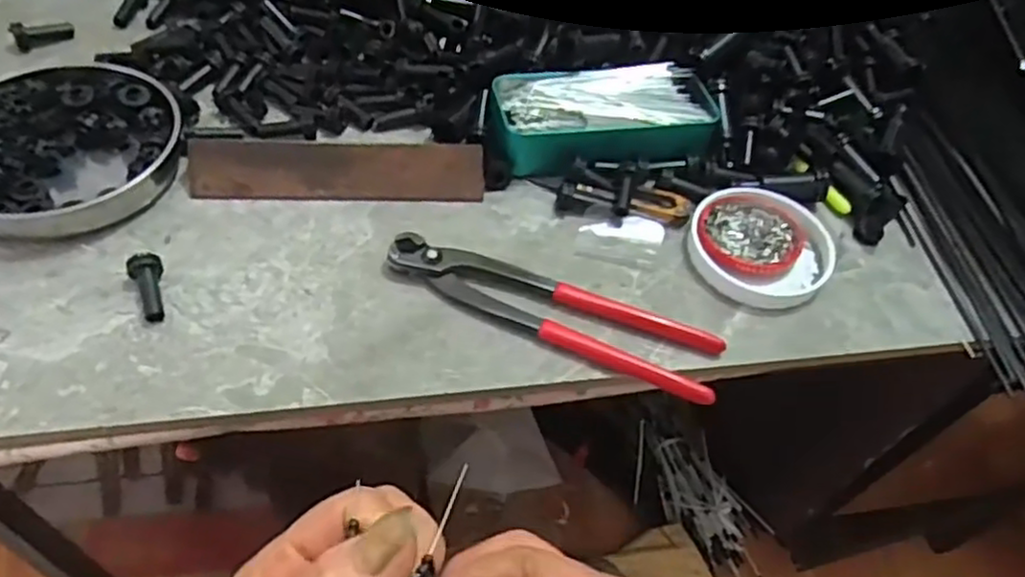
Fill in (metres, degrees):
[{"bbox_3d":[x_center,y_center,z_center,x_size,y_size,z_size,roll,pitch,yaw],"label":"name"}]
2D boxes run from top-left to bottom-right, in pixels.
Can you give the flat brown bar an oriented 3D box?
[{"bbox_3d":[-0.109,-0.074,0.452,0.179,0.035,0.004,0,9,-5],"label":"flat brown bar"}]

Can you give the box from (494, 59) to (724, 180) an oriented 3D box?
[{"bbox_3d":[0.064,-0.123,0.494,0.154,0.031,0.078,-7,53,-12],"label":"box"}]

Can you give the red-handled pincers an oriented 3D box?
[{"bbox_3d":[0.021,0.013,0.405,0.194,0.015,0.041,18,52,8],"label":"red-handled pincers"}]

